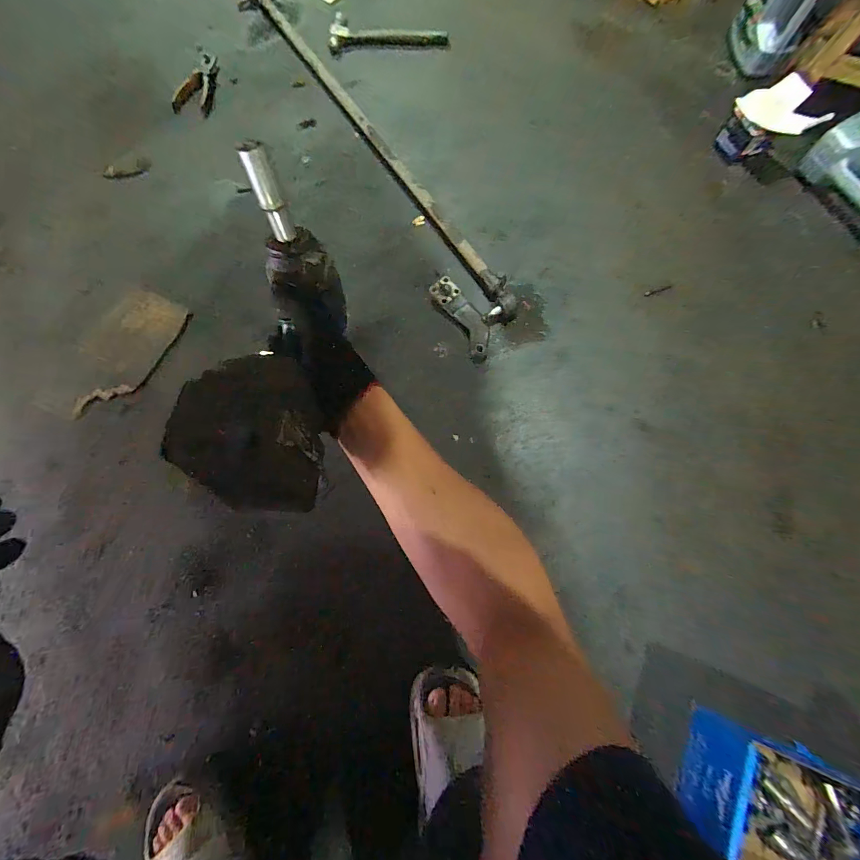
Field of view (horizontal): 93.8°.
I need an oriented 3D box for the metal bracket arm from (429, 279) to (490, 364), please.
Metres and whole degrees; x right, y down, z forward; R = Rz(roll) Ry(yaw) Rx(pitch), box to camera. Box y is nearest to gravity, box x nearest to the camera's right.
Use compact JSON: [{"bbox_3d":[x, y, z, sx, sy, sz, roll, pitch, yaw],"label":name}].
[{"bbox_3d":[0.069,-0.232,0.833,0.059,0.029,0.197,-28,74,-7],"label":"metal bracket arm"}]

